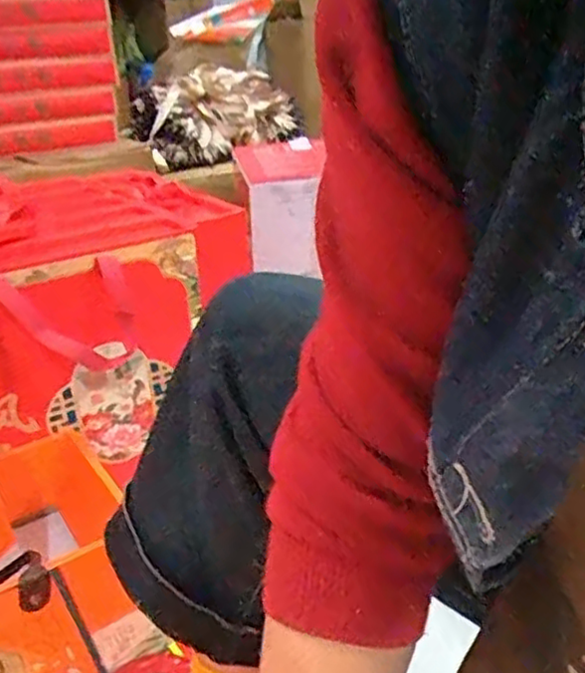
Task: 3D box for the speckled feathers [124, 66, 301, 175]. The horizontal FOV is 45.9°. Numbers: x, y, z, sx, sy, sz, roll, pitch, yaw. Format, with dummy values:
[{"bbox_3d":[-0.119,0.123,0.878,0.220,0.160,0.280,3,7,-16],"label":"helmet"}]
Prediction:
[{"bbox_3d":[-0.188,-0.493,1.534,0.203,0.160,0.443,12,29,31],"label":"speckled feathers"}]

